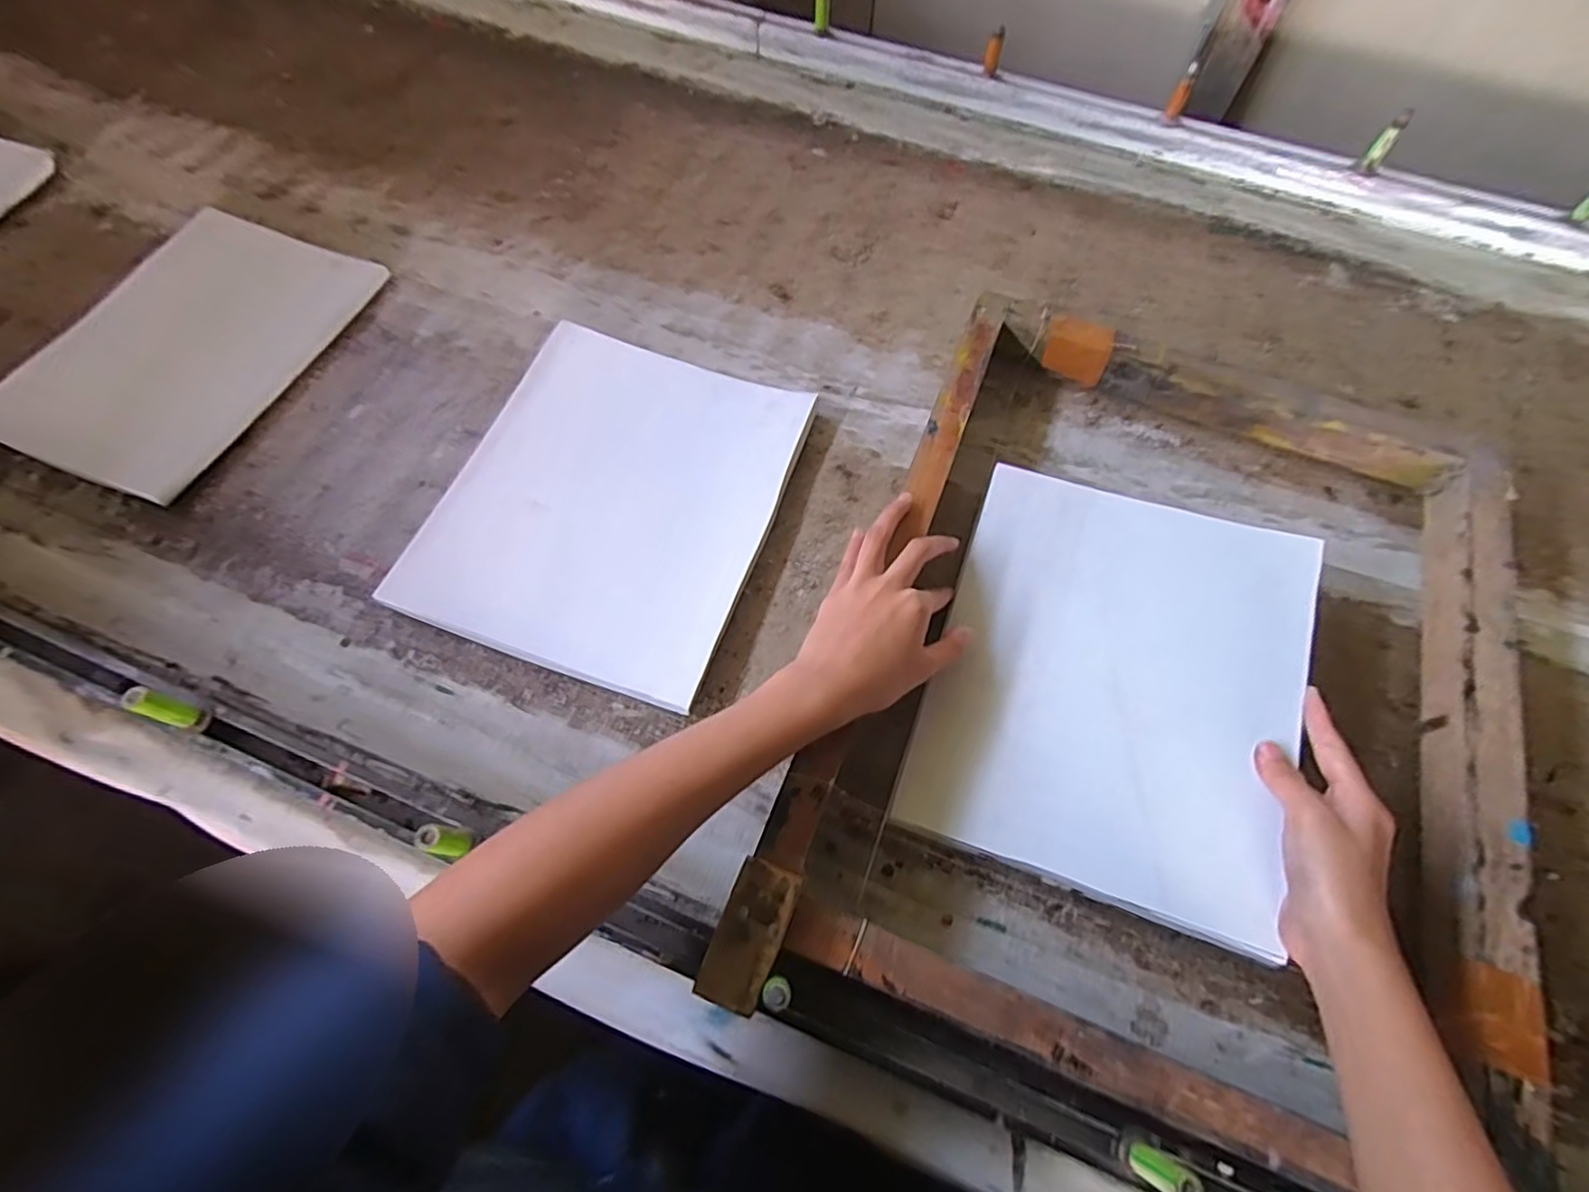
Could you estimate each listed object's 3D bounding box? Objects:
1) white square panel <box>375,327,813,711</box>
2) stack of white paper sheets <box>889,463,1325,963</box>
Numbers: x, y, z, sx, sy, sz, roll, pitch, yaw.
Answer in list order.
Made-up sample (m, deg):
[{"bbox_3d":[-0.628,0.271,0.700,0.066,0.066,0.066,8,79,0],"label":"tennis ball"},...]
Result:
[{"bbox_3d":[-0.134,-0.072,0.505,0.228,0.027,0.263,18,66,7],"label":"white square panel"},{"bbox_3d":[0.204,0.049,0.434,0.211,0.009,0.260,16,70,17],"label":"stack of white paper sheets"}]

